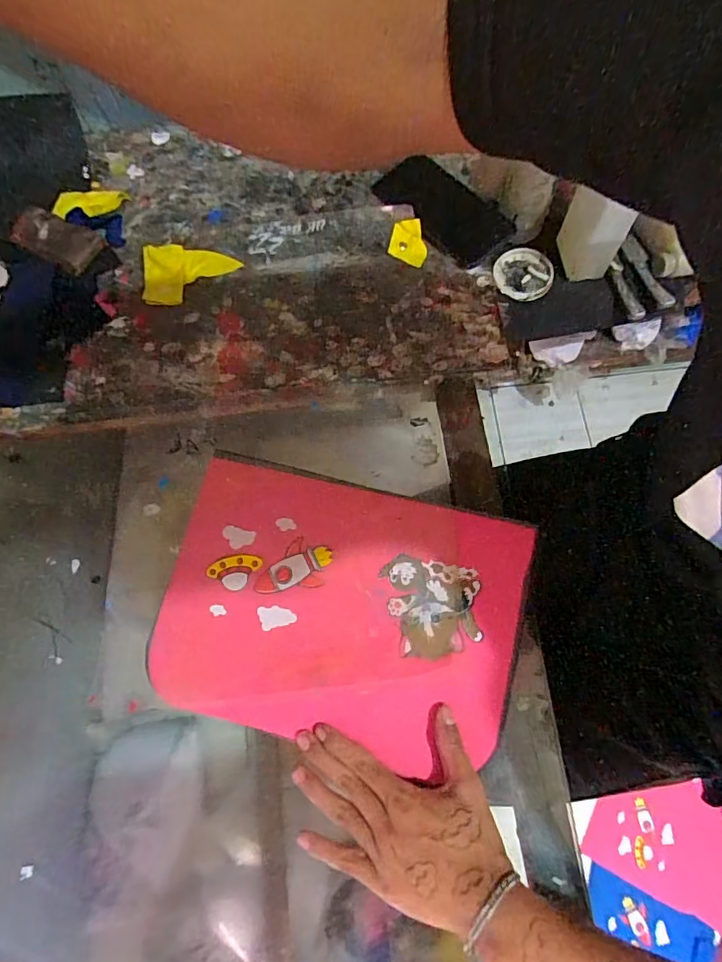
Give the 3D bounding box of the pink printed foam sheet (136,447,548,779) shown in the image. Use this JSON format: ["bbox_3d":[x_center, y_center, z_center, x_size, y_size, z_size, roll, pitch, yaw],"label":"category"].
[{"bbox_3d":[-0.018,0.106,0.432,0.295,0.010,0.210,13,72,6],"label":"pink printed foam sheet"}]

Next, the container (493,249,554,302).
[{"bbox_3d":[0.282,-0.358,0.873,0.093,0.036,0.103,5,72,5],"label":"container"}]

